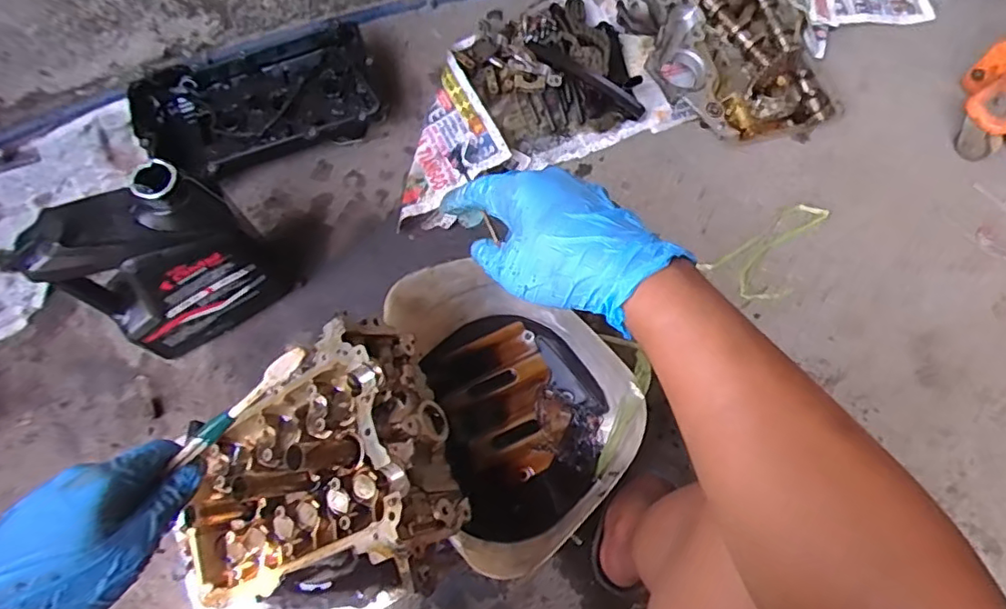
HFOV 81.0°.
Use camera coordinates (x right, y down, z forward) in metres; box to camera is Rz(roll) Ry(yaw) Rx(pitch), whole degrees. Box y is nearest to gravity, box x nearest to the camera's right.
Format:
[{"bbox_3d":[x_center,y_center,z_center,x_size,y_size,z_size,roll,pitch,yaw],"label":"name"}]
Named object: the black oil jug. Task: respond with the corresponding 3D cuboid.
[{"bbox_3d":[-0.418,-0.047,0.748,0.213,0.284,0.092,-37,73,-12],"label":"black oil jug"}]

